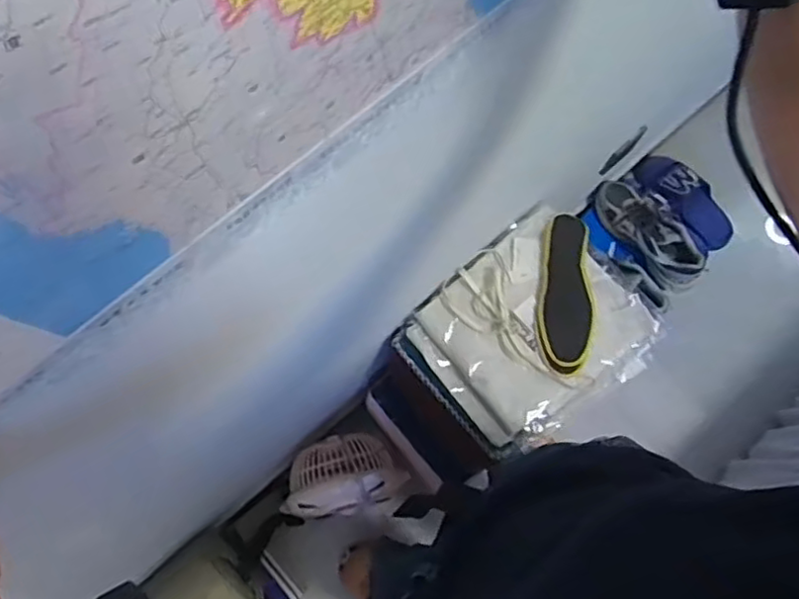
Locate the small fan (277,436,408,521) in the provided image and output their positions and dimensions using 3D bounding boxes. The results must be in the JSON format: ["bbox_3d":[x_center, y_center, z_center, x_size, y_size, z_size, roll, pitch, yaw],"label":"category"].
[{"bbox_3d":[-0.107,0.341,1.263,0.230,0.212,0.152,-3,75,-3],"label":"small fan"}]

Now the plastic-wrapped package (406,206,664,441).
[{"bbox_3d":[0.203,0.040,0.987,0.308,0.039,0.269,-36,79,-11],"label":"plastic-wrapped package"}]

